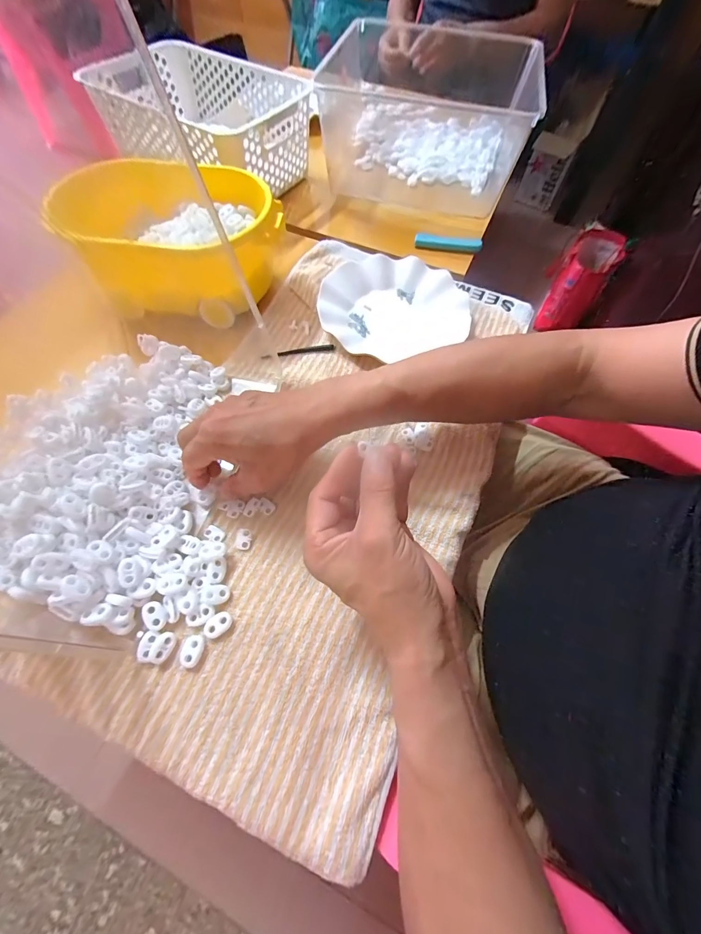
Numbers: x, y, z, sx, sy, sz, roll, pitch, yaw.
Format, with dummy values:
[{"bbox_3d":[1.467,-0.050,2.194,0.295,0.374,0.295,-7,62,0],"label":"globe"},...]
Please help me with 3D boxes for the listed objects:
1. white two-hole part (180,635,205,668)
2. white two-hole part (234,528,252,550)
[{"bbox_3d":[-0.123,0.143,0.280,0.015,0.004,0.022,10,62,3],"label":"white two-hole part"},{"bbox_3d":[-0.096,0.065,0.323,0.014,0.004,0.018,10,62,3],"label":"white two-hole part"}]

